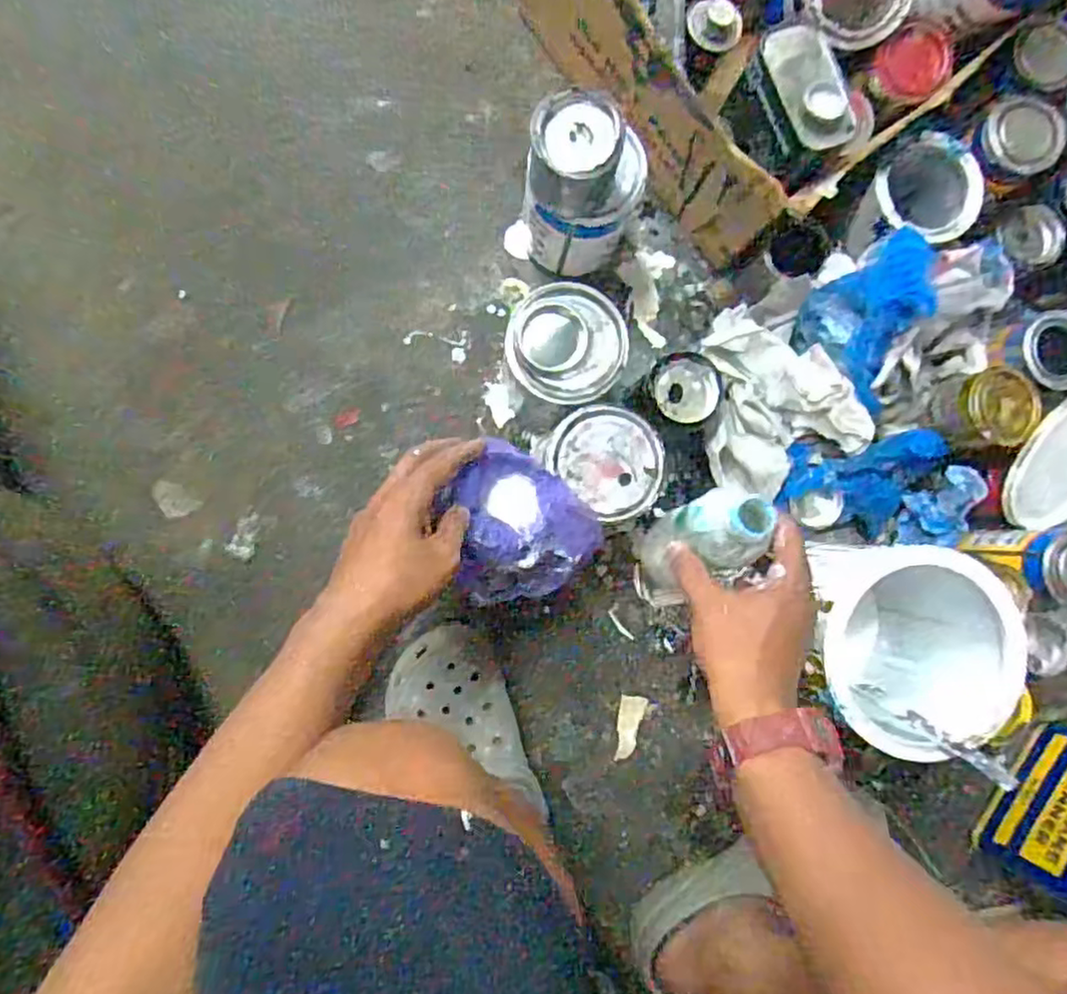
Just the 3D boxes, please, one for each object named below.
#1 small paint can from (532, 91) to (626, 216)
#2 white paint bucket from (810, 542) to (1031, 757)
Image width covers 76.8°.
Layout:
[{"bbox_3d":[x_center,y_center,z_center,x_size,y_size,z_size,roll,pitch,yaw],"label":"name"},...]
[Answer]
[{"bbox_3d":[0.037,-0.278,0.560,0.083,0.084,0.068,0,87,-6],"label":"small paint can"},{"bbox_3d":[0.305,0.128,0.631,0.166,0.221,0.163,0,87,-6],"label":"white paint bucket"}]

